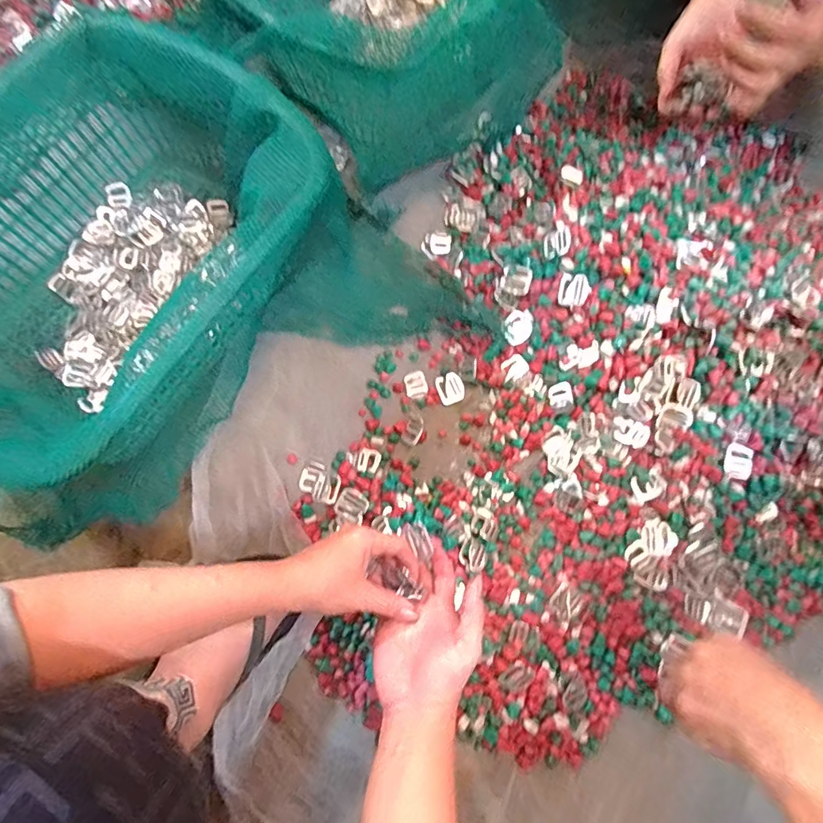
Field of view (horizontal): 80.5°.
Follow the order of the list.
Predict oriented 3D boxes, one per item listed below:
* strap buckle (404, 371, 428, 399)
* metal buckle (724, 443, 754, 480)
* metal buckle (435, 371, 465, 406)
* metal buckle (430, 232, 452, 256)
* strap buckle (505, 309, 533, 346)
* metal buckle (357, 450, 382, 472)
[{"bbox_3d":[0.006,-0.033,0.592,0.025,0.004,0.033,-11,77,-4],"label":"strap buckle"},{"bbox_3d":[0.357,0.055,0.530,0.028,0.004,0.038,6,97,13],"label":"metal buckle"},{"bbox_3d":[0.047,-0.028,0.593,0.033,0.005,0.037,-20,77,-6],"label":"metal buckle"},{"bbox_3d":[0.038,-0.217,0.630,0.027,0.004,0.032,1,76,-1],"label":"metal buckle"},{"bbox_3d":[0.129,-0.102,0.584,0.033,0.010,0.042,4,76,0],"label":"strap buckle"},{"bbox_3d":[-0.048,0.057,0.557,0.025,0.005,0.026,12,76,2],"label":"metal buckle"}]

